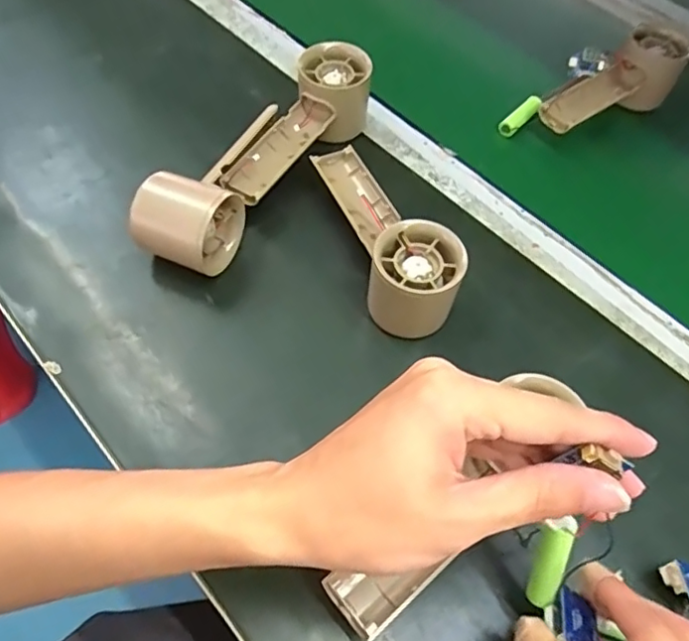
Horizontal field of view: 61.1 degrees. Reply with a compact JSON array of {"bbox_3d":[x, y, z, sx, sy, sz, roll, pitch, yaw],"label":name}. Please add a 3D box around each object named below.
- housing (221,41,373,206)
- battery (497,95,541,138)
[{"bbox_3d":[-0.040,-0.146,0.444,0.049,0.062,0.148,33,61,16],"label":"housing"},{"bbox_3d":[0.155,-0.178,0.510,0.050,0.014,0.014,-44,69,-11],"label":"battery"}]

